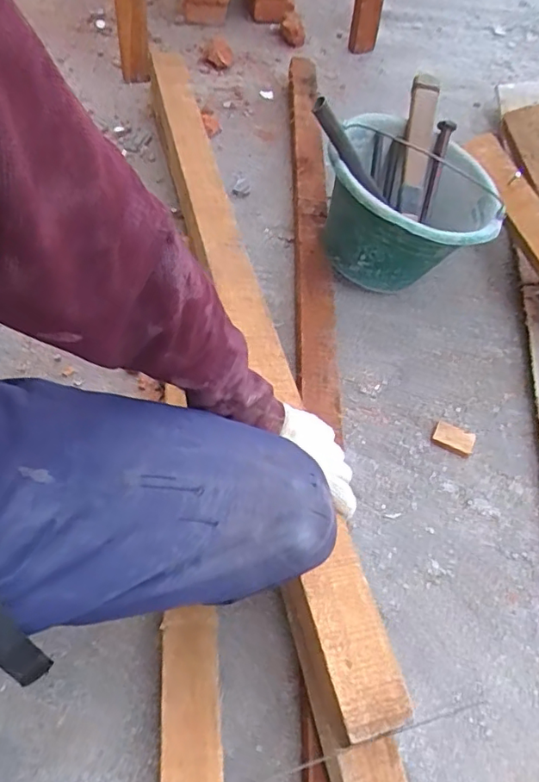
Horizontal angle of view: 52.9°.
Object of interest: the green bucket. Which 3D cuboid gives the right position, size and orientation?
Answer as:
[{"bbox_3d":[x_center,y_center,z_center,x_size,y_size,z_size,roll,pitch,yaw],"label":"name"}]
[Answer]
[{"bbox_3d":[0.211,-0.270,0.819,0.244,0.176,0.240,15,56,8],"label":"green bucket"}]

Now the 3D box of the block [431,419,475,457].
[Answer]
[{"bbox_3d":[0.248,0.063,0.727,0.052,0.016,0.035,27,59,15],"label":"block"}]

